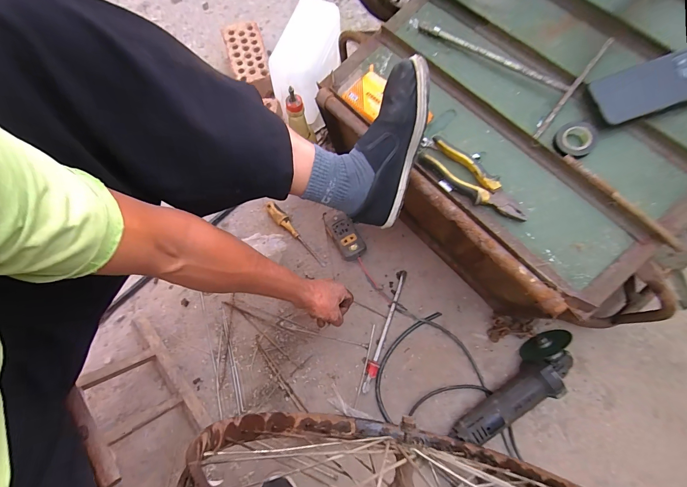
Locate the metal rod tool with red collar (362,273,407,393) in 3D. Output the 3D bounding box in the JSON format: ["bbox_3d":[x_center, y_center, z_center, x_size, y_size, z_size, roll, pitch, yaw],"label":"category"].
[{"bbox_3d":[0.092,0.188,0.714,0.023,0.016,0.273,18,71,7],"label":"metal rod tool with red collar"}]

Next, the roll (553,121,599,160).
[{"bbox_3d":[0.369,-0.165,0.512,0.055,0.017,0.068,42,76,17],"label":"roll"}]

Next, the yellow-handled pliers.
[{"bbox_3d":[0.211,-0.103,0.518,0.052,0.016,0.187,-43,73,-13],"label":"yellow-handled pliers"}]

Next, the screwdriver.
[{"bbox_3d":[-0.117,-0.023,0.790,0.029,0.033,0.202,-41,74,-13],"label":"screwdriver"}]

